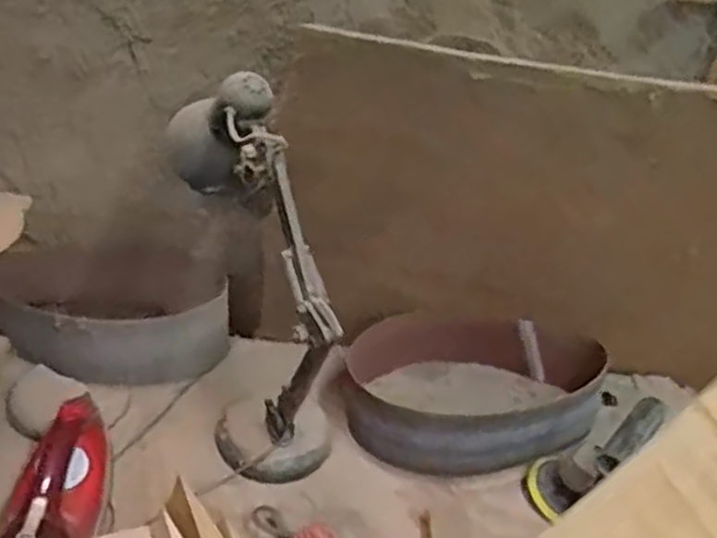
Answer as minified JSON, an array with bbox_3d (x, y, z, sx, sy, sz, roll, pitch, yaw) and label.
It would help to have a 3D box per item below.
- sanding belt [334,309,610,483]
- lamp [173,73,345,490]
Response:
[{"bbox_3d":[0.156,0.161,0.975,0.340,0.086,0.202,9,37,2],"label":"sanding belt"},{"bbox_3d":[-0.116,0.019,0.853,0.154,0.436,0.275,-6,39,-18],"label":"lamp"}]

